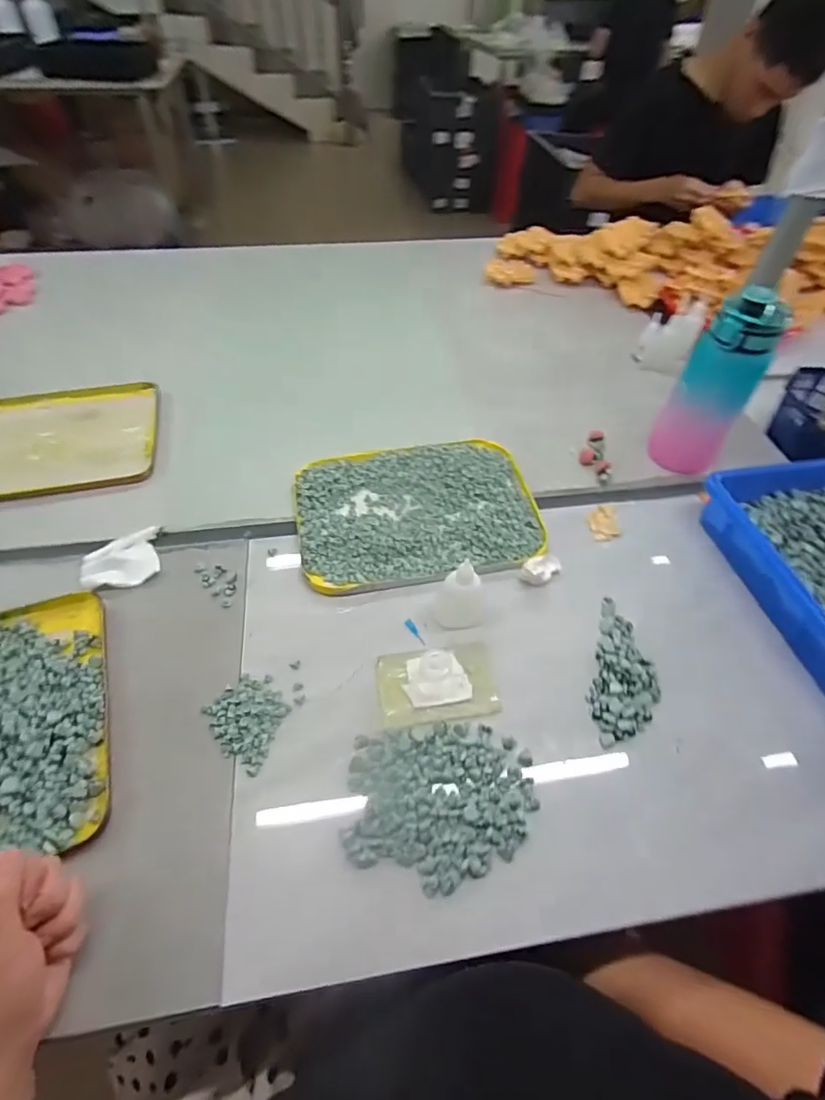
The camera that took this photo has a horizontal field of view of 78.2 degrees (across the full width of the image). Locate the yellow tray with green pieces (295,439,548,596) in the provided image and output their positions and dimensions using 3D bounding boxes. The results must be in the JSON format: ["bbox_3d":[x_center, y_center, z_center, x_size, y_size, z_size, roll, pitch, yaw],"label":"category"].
[{"bbox_3d":[0.004,-0.049,0.598,0.271,0.020,0.202,-8,51,-7],"label":"yellow tray with green pieces"}]

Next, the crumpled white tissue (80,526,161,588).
[{"bbox_3d":[-0.313,0.011,0.545,0.076,0.012,0.080,-17,53,-14],"label":"crumpled white tissue"}]

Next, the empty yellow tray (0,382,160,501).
[{"bbox_3d":[-0.472,-0.152,0.679,0.251,0.021,0.235,-12,52,-10],"label":"empty yellow tray"}]

